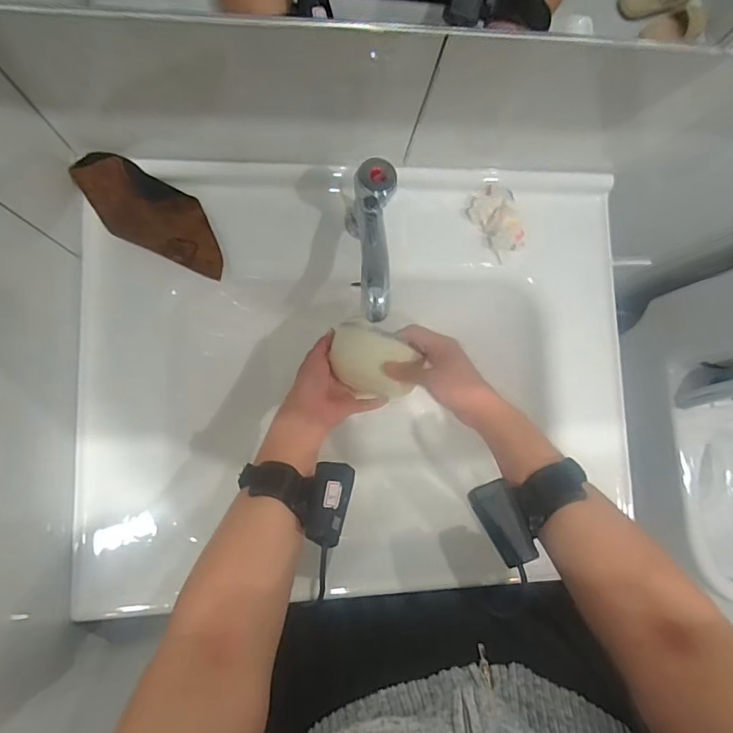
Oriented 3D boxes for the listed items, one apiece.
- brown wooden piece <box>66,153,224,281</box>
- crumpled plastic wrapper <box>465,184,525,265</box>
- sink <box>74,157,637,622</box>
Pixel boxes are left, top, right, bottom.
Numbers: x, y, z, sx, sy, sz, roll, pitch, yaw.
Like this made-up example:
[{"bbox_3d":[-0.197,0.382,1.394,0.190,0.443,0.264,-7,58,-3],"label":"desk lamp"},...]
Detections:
[{"bbox_3d":[-0.224,-0.161,0.522,0.171,0.016,0.071,29,90,-2],"label":"brown wooden piece"},{"bbox_3d":[0.153,-0.171,0.574,0.049,0.019,0.080,-36,89,-9],"label":"crumpled plastic wrapper"},{"bbox_3d":[-0.005,0.014,0.596,0.595,0.137,0.464,-1,84,-7],"label":"sink"}]

